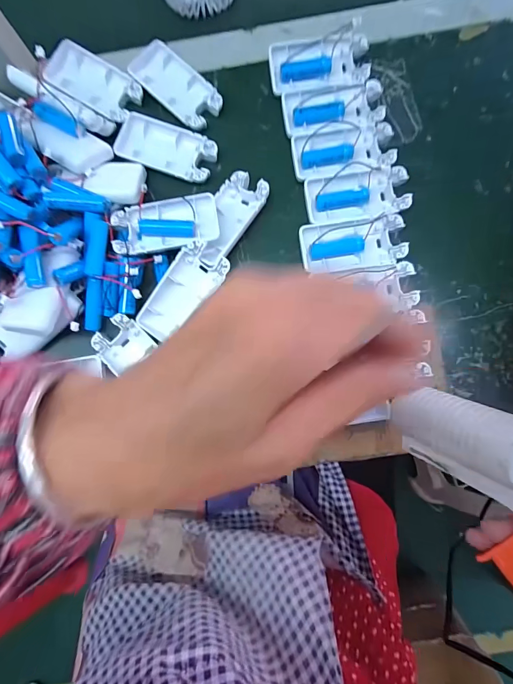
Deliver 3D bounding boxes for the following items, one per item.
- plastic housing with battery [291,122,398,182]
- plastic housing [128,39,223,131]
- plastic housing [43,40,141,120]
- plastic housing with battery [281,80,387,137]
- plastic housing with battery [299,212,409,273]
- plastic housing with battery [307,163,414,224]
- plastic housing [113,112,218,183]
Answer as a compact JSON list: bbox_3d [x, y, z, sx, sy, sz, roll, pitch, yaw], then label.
[{"bbox_3d":[0.082,-0.181,0.338,0.094,0.013,0.044,-11,82,2],"label":"plastic housing with battery"},{"bbox_3d":[-0.079,-0.254,0.354,0.098,0.011,0.049,42,87,7],"label":"plastic housing"},{"bbox_3d":[-0.159,-0.255,0.352,0.092,0.012,0.048,28,85,6],"label":"plastic housing"},{"bbox_3d":[0.073,-0.223,0.343,0.093,0.014,0.043,-11,82,2],"label":"plastic housing with battery"},{"bbox_3d":[0.088,-0.090,0.332,0.093,0.013,0.044,-9,82,2],"label":"plastic housing with battery"},{"bbox_3d":[0.093,-0.139,0.336,0.093,0.014,0.051,-12,82,1],"label":"plastic housing with battery"},{"bbox_3d":[-0.086,-0.190,0.350,0.094,0.013,0.052,20,84,5],"label":"plastic housing"}]

